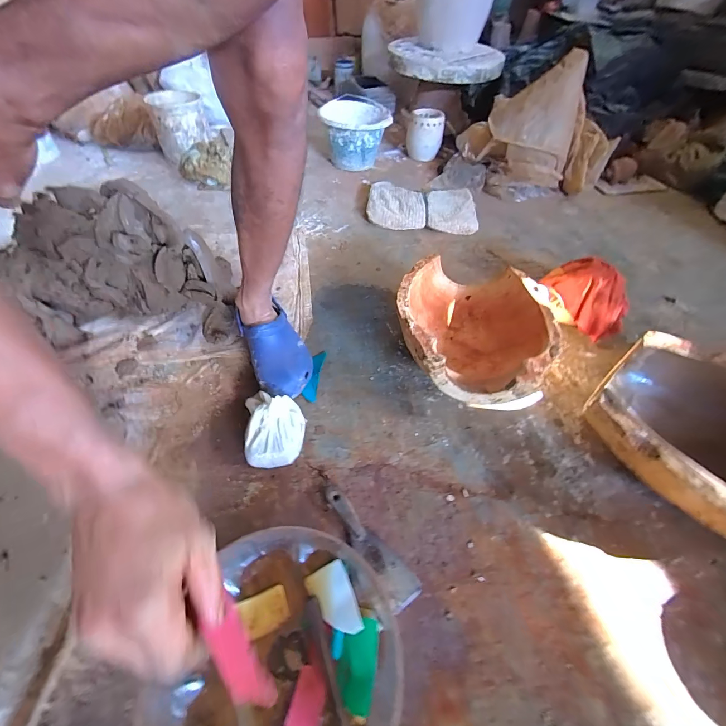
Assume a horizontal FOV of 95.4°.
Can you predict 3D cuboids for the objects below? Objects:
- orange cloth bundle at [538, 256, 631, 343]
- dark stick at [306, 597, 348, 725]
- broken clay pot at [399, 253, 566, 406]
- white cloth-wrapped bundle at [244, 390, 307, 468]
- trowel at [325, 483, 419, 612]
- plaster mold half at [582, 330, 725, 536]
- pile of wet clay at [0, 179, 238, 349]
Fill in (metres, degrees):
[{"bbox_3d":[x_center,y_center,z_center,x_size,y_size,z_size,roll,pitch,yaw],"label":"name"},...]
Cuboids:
[{"bbox_3d":[0.513,-0.157,0.758,0.124,0.123,0.184,2,52,-4],"label":"orange cloth bundle"},{"bbox_3d":[-0.042,0.356,0.381,0.019,0.008,0.144,-24,53,-3],"label":"dark stick"},{"bbox_3d":[0.206,-0.064,0.655,0.277,0.156,0.334,7,53,2],"label":"broken clay pot"},{"bbox_3d":[-0.150,0.103,0.563,0.098,0.062,0.144,-9,54,-10],"label":"white cloth-wrapped bundle"},{"bbox_3d":[0.009,0.258,0.482,0.051,0.023,0.182,-30,60,-23],"label":"trowel"},{"bbox_3d":[0.545,0.133,0.527,0.294,0.157,0.323,-34,62,-26],"label":"plaster mold half"},{"bbox_3d":[-0.467,-0.183,0.658,0.363,0.220,0.220,-3,53,-6],"label":"pile of wet clay"}]

